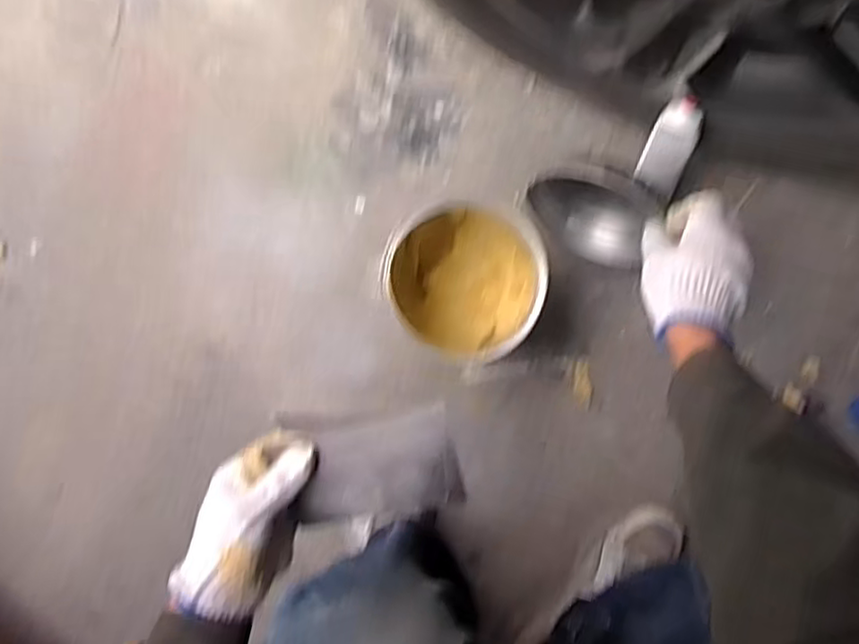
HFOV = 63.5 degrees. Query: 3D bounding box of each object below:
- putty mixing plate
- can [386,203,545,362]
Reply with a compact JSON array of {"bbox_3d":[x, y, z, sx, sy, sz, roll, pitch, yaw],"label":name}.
[{"bbox_3d":[-0.041,0.099,0.493,0.124,0.010,0.079,-11,98,17],"label":"putty mixing plate"},{"bbox_3d":[0.035,-0.046,0.724,0.142,0.172,0.150,0,94,0],"label":"can"}]

